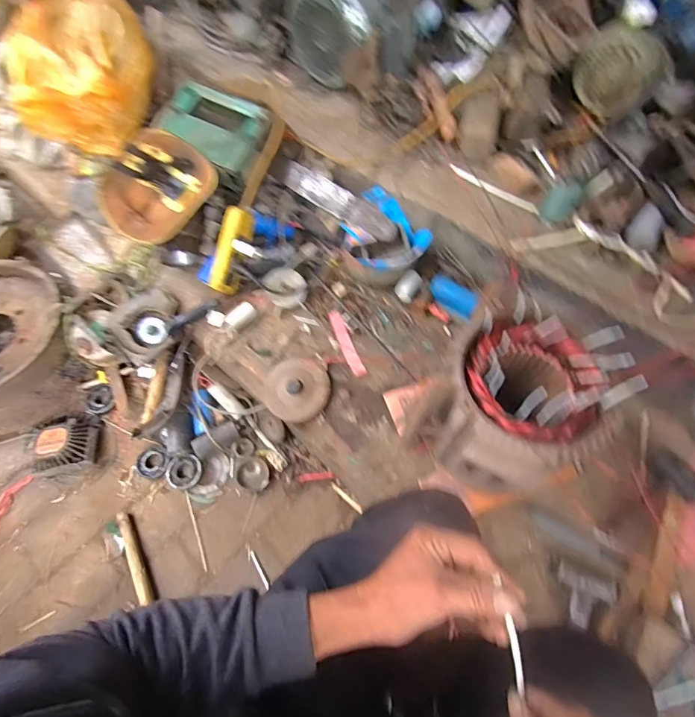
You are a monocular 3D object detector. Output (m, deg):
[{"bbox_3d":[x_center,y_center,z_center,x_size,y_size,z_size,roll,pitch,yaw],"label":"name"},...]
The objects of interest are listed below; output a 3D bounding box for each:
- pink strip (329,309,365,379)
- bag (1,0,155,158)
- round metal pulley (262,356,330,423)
[{"bbox_3d":[-0.004,-0.036,0.960,0.031,0.010,0.173,-20,63,-11],"label":"pink strip"},{"bbox_3d":[-0.653,-0.682,1.024,0.323,0.225,0.332,0,61,0],"label":"bag"},{"bbox_3d":[-0.115,0.065,0.920,0.141,0.029,0.141,-3,73,11],"label":"round metal pulley"}]

